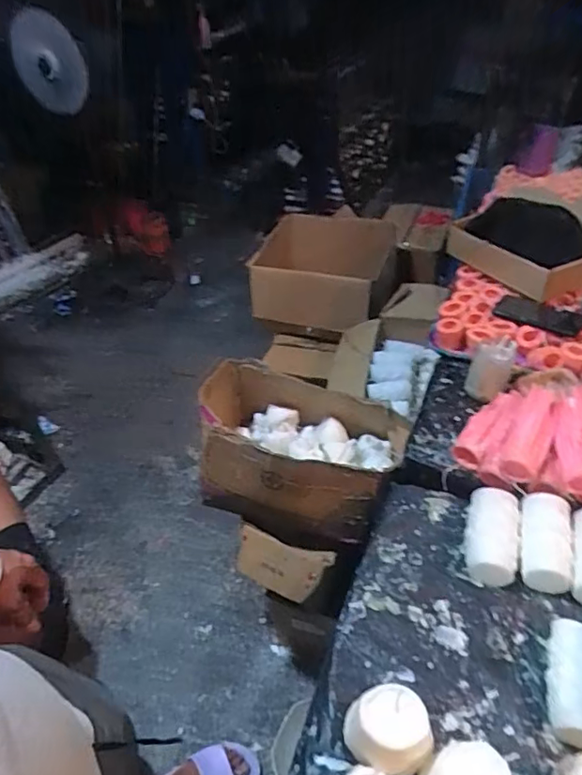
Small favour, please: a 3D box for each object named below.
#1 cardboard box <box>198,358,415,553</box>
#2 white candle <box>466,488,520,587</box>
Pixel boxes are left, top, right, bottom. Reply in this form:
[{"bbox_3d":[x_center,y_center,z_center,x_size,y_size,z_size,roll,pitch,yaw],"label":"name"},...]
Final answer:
[{"bbox_3d":[0.013,0.119,1.044,0.375,0.215,0.261,12,45,18],"label":"cardboard box"},{"bbox_3d":[0.273,0.198,0.726,0.066,0.057,0.118,9,44,14],"label":"white candle"}]

